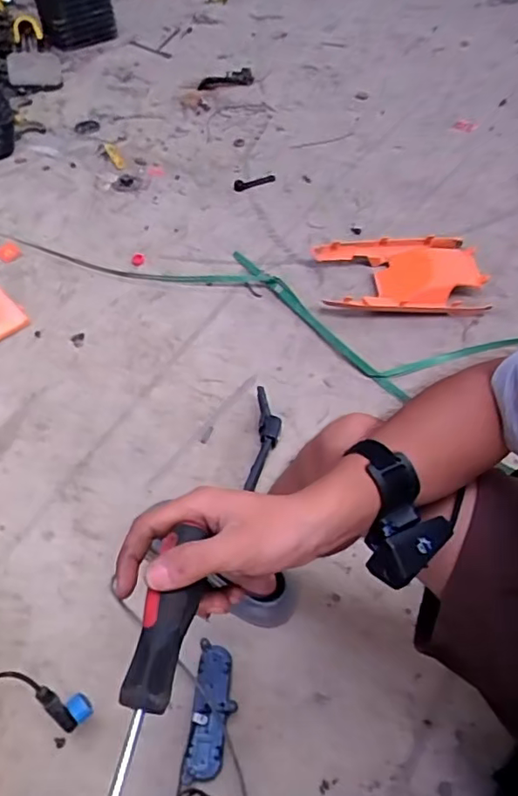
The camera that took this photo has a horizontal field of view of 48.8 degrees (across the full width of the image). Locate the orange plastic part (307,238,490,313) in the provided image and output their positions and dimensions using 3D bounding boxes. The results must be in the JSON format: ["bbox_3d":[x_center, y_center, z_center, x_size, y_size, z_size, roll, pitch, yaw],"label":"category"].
[{"bbox_3d":[0.329,-0.293,1.359,0.377,0.053,0.293,0,49,1],"label":"orange plastic part"}]

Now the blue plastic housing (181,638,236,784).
[{"bbox_3d":[-0.061,0.404,0.745,0.051,0.013,0.160,3,50,5],"label":"blue plastic housing"}]

